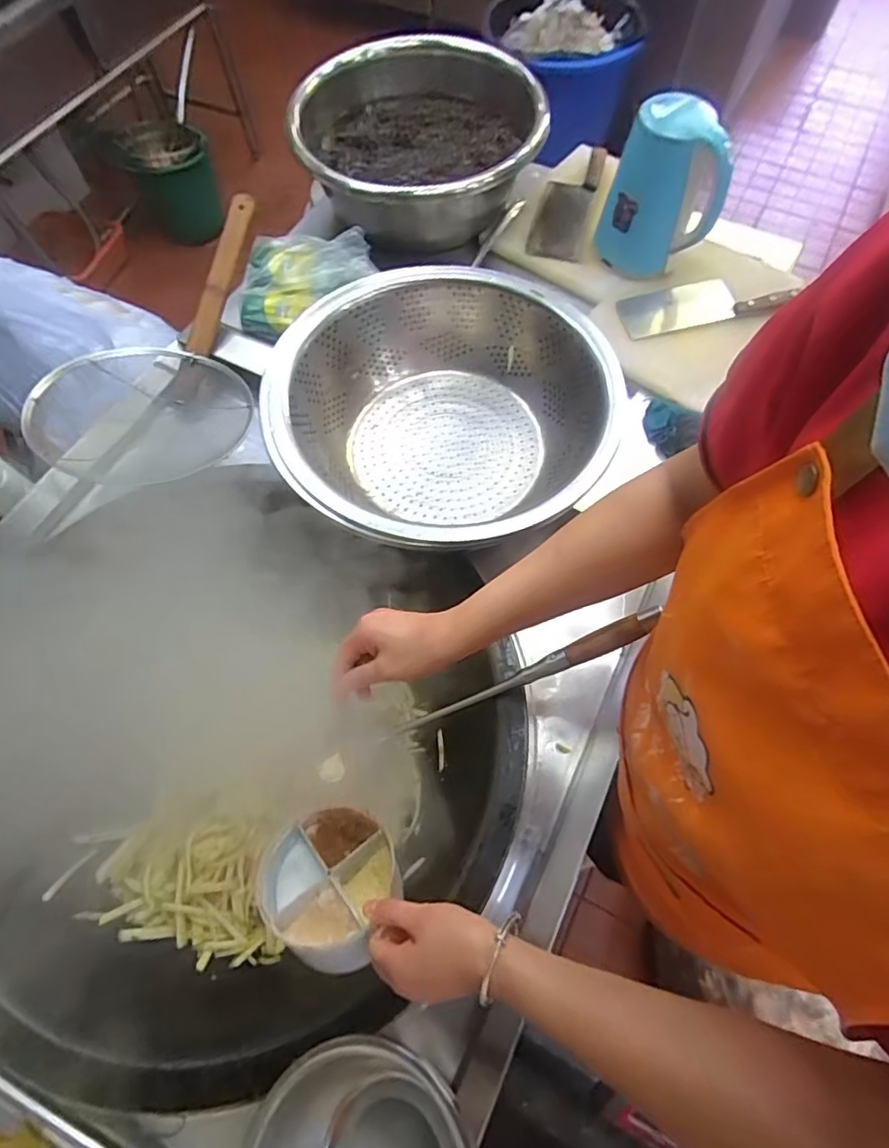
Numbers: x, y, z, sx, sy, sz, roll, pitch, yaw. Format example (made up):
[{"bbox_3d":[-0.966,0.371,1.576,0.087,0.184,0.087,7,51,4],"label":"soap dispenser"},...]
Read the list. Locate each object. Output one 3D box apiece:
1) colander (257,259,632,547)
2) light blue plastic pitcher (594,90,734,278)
[{"bbox_3d":[-0.004,-0.209,0.781,0.437,0.165,0.439,0,66,1],"label":"colander"},{"bbox_3d":[0.380,-0.648,0.953,0.190,0.250,0.112,20,68,10],"label":"light blue plastic pitcher"}]

